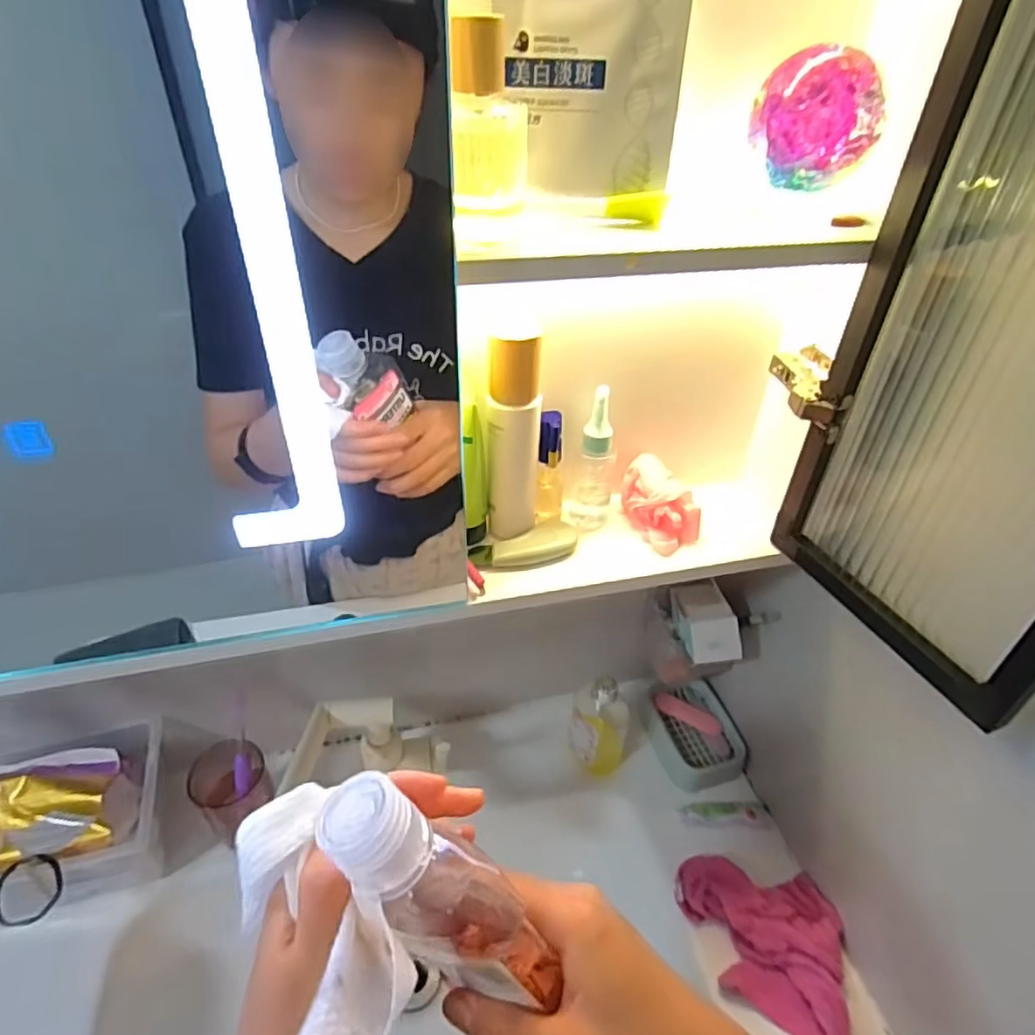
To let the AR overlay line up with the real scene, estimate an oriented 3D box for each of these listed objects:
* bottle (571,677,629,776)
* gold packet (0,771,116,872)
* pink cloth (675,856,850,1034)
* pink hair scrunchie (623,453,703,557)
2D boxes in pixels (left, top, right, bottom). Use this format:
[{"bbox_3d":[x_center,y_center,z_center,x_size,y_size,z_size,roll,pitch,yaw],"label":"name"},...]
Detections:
[{"bbox_3d":[0.091,0.230,0.692,0.061,0.128,0.043,2,39,1],"label":"bottle"},{"bbox_3d":[-0.415,0.260,0.547,0.118,0.039,0.070,-3,39,-6],"label":"gold packet"},{"bbox_3d":[0.226,0.385,0.575,0.148,0.045,0.140,6,39,6],"label":"pink cloth"},{"bbox_3d":[0.115,-0.012,0.526,0.040,0.049,0.070,-23,45,-28],"label":"pink hair scrunchie"}]

